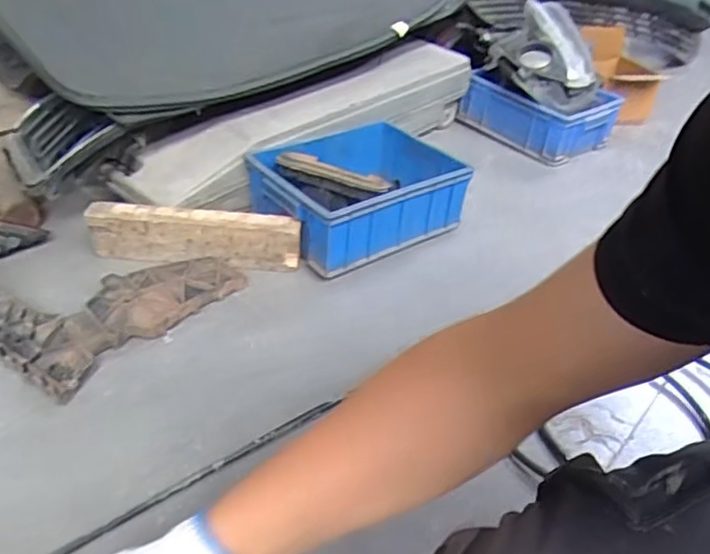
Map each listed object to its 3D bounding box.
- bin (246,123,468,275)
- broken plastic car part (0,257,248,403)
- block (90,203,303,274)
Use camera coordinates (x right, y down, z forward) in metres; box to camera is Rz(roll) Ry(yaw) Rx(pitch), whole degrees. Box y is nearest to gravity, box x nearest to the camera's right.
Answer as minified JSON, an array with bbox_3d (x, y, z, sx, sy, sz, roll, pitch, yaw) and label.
[{"bbox_3d":[0.009,-0.160,1.220,0.360,0.142,0.277,-21,43,-30],"label":"bin"},{"bbox_3d":[-0.451,0.009,1.032,0.401,0.035,0.360,24,39,26],"label":"broken plastic car part"},{"bbox_3d":[-0.285,-0.073,1.098,0.375,0.086,0.048,5,35,0],"label":"block"}]

